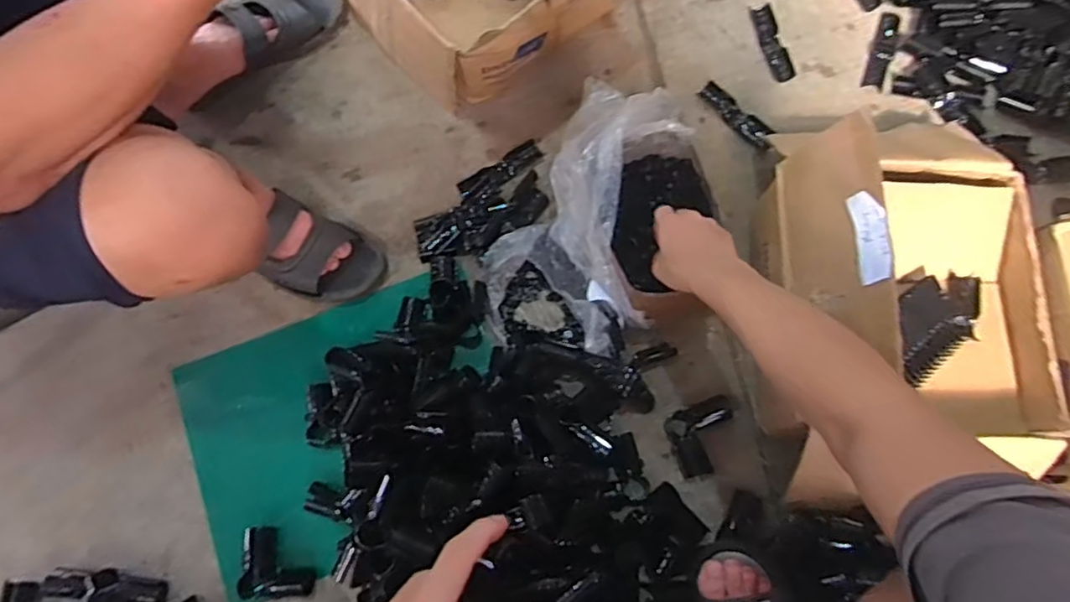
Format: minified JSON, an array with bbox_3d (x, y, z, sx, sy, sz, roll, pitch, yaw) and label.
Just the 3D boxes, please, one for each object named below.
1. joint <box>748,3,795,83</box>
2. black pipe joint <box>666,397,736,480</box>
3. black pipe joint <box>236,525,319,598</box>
[{"bbox_3d":[0.357,-0.388,0.967,0.035,0.014,0.130,-14,75,-3],"label":"joint"},{"bbox_3d":[0.215,0.168,0.801,0.089,0.030,0.081,-20,75,-5],"label":"black pipe joint"},{"bbox_3d":[-0.308,0.313,0.775,0.085,0.036,0.082,-3,75,0],"label":"black pipe joint"}]

